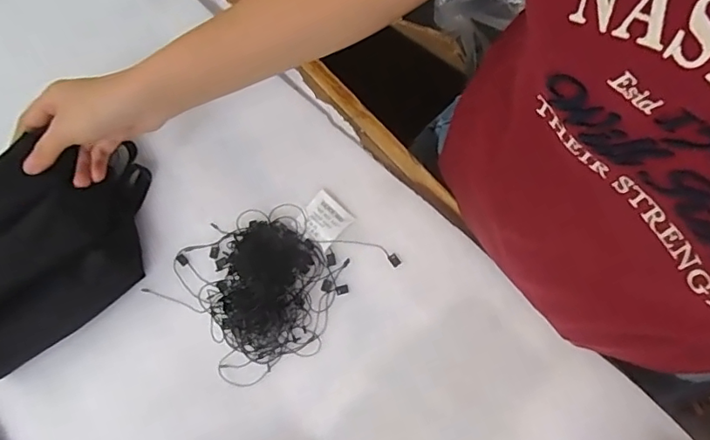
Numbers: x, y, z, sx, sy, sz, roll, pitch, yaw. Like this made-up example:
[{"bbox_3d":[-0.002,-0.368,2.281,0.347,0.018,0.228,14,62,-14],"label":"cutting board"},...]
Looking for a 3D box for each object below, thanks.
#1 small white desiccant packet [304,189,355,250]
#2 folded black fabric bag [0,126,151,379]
[{"bbox_3d":[-0.027,0.000,0.463,0.038,0.006,0.039,42,84,13],"label":"small white desiccant packet"},{"bbox_3d":[-0.268,0.023,0.455,0.207,0.060,0.146,-39,99,-4],"label":"folded black fabric bag"}]

